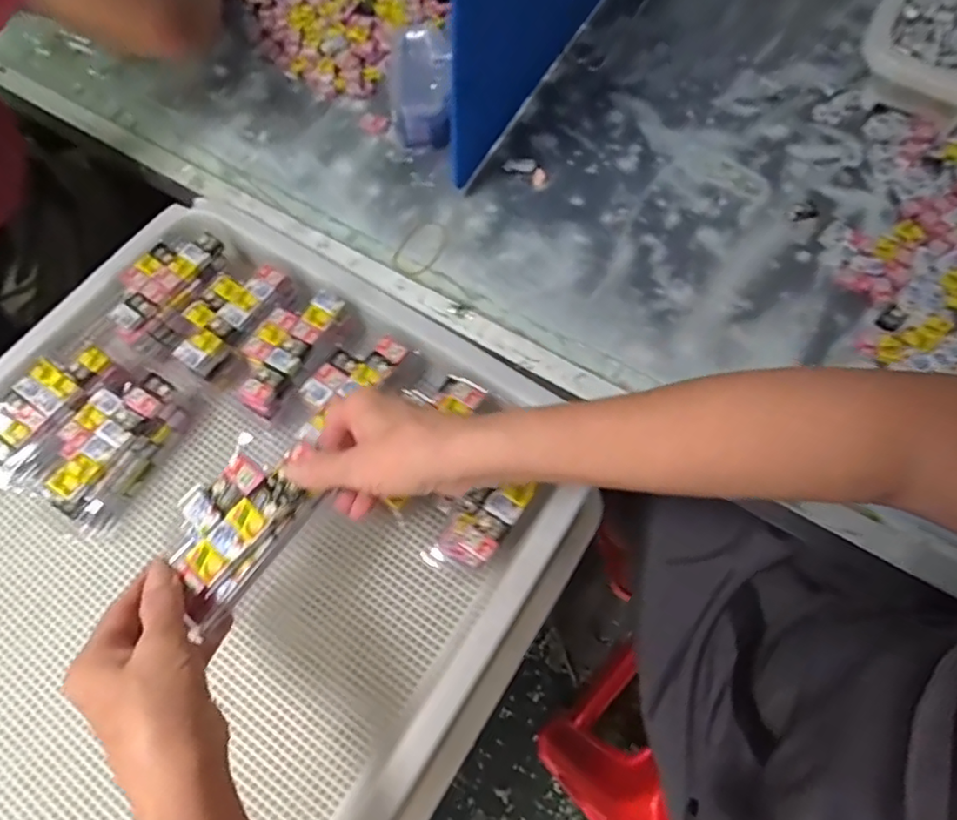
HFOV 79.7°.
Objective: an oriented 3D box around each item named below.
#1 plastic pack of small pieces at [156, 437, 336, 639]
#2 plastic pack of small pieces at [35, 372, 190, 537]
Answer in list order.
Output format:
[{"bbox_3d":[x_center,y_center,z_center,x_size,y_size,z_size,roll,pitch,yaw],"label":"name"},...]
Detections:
[{"bbox_3d":[-0.158,0.076,0.365,0.067,0.026,0.103,37,71,13],"label":"plastic pack of small pieces"},{"bbox_3d":[-0.315,0.030,0.496,0.069,0.045,0.133,26,72,11],"label":"plastic pack of small pieces"}]

